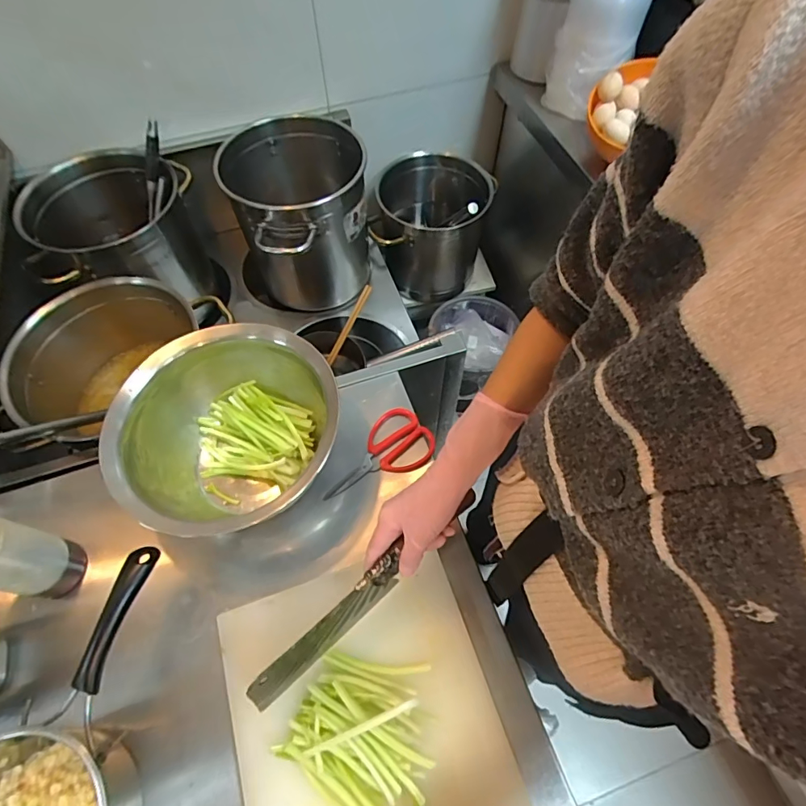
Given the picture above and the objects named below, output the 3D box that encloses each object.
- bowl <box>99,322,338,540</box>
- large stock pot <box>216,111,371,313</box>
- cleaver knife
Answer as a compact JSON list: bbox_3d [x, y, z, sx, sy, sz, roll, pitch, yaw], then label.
[{"bbox_3d":[-0.213,0.035,0.584,0.238,0.143,0.256,34,68,18],"label":"bowl"},{"bbox_3d":[-0.220,-0.421,1.082,0.305,0.290,0.372,-18,63,-8],"label":"large stock pot"},{"bbox_3d":[-0.038,0.198,0.487,0.297,0.070,0.021,-43,68,-8],"label":"cleaver knife"}]

